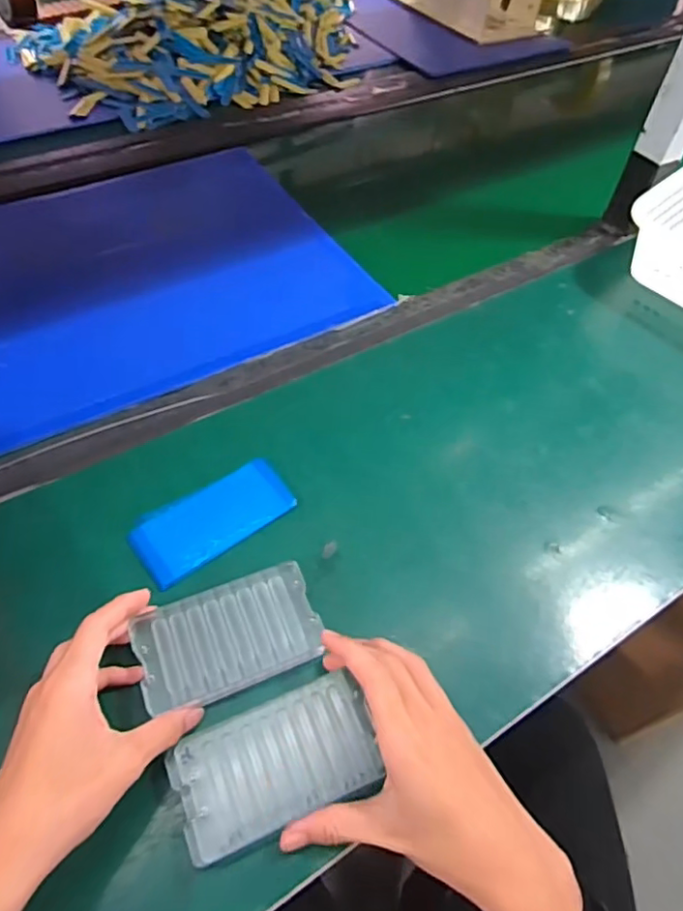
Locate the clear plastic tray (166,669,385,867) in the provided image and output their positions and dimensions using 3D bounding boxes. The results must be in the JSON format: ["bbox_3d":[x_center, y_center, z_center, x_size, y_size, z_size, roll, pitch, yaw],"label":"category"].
[{"bbox_3d":[-0.039,0.185,0.359,0.119,0.010,0.068,-18,56,-17],"label":"clear plastic tray"}]

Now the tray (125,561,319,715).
[{"bbox_3d":[-0.076,0.122,0.401,0.118,0.007,0.071,-18,56,-17],"label":"tray"}]

